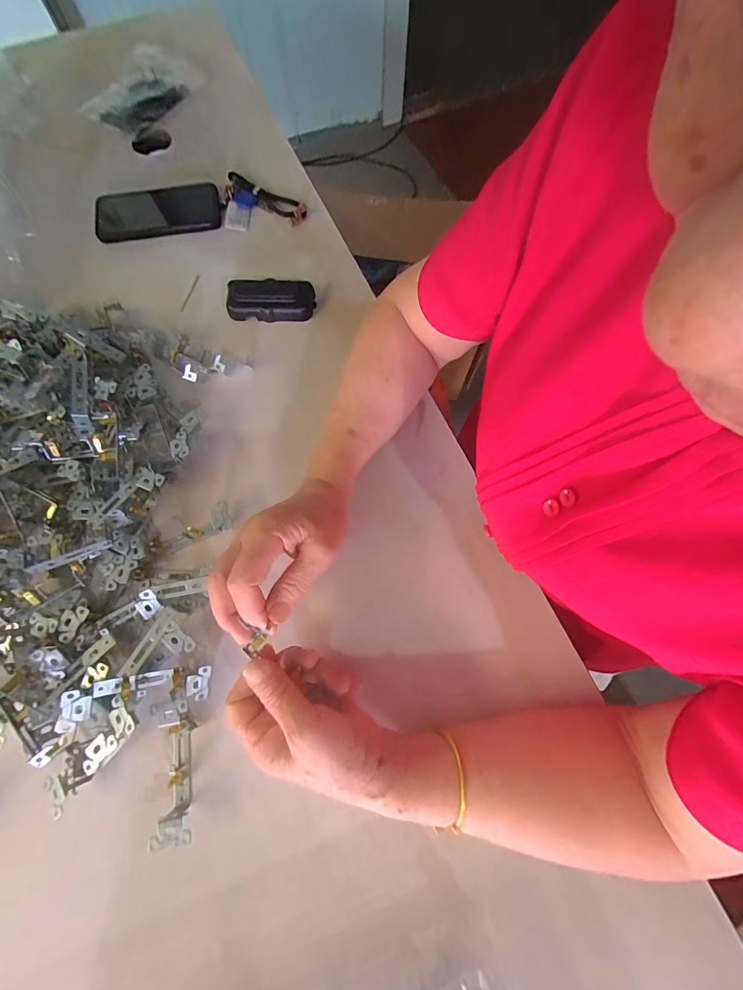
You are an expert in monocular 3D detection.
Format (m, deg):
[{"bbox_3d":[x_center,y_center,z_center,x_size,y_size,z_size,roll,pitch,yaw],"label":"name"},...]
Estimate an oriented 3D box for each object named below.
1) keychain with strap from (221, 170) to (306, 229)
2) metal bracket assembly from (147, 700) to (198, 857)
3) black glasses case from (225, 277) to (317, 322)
[{"bbox_3d":[-0.154,-0.422,0.521,0.111,0.019,0.097,-9,73,-3],"label":"keychain with strap"},{"bbox_3d":[-0.168,0.232,0.314,0.030,0.026,0.104,-9,73,-3],"label":"metal bracket assembly"},{"bbox_3d":[-0.127,-0.246,0.462,0.105,0.026,0.046,2,73,0],"label":"black glasses case"}]

